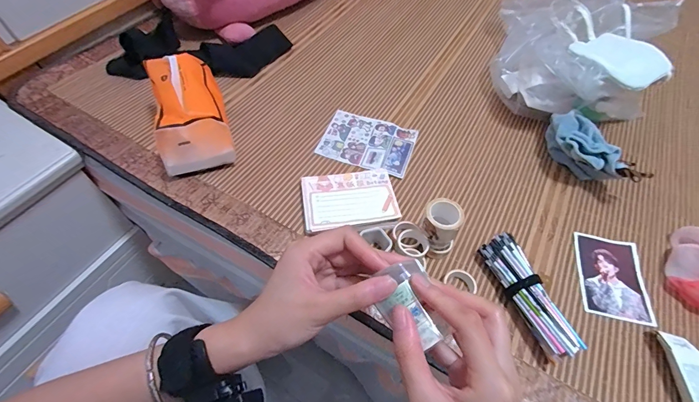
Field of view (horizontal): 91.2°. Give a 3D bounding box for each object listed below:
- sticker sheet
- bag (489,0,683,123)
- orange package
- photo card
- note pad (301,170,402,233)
[{"bbox_3d":[0.028,-0.090,0.521,0.134,0.006,0.098,16,57,11],"label":"sticker sheet"},{"bbox_3d":[0.386,-0.260,0.577,0.250,0.113,0.303,18,57,10],"label":"bag"},{"bbox_3d":[-0.216,-0.120,0.463,0.094,0.096,0.139,-17,58,-13],"label":"orange package"},{"bbox_3d":[0.314,0.091,0.410,0.076,0.005,0.103,13,55,5],"label":"photo card"},{"bbox_3d":[-0.001,0.000,0.449,0.119,0.022,0.083,-8,57,-7],"label":"note pad"}]

